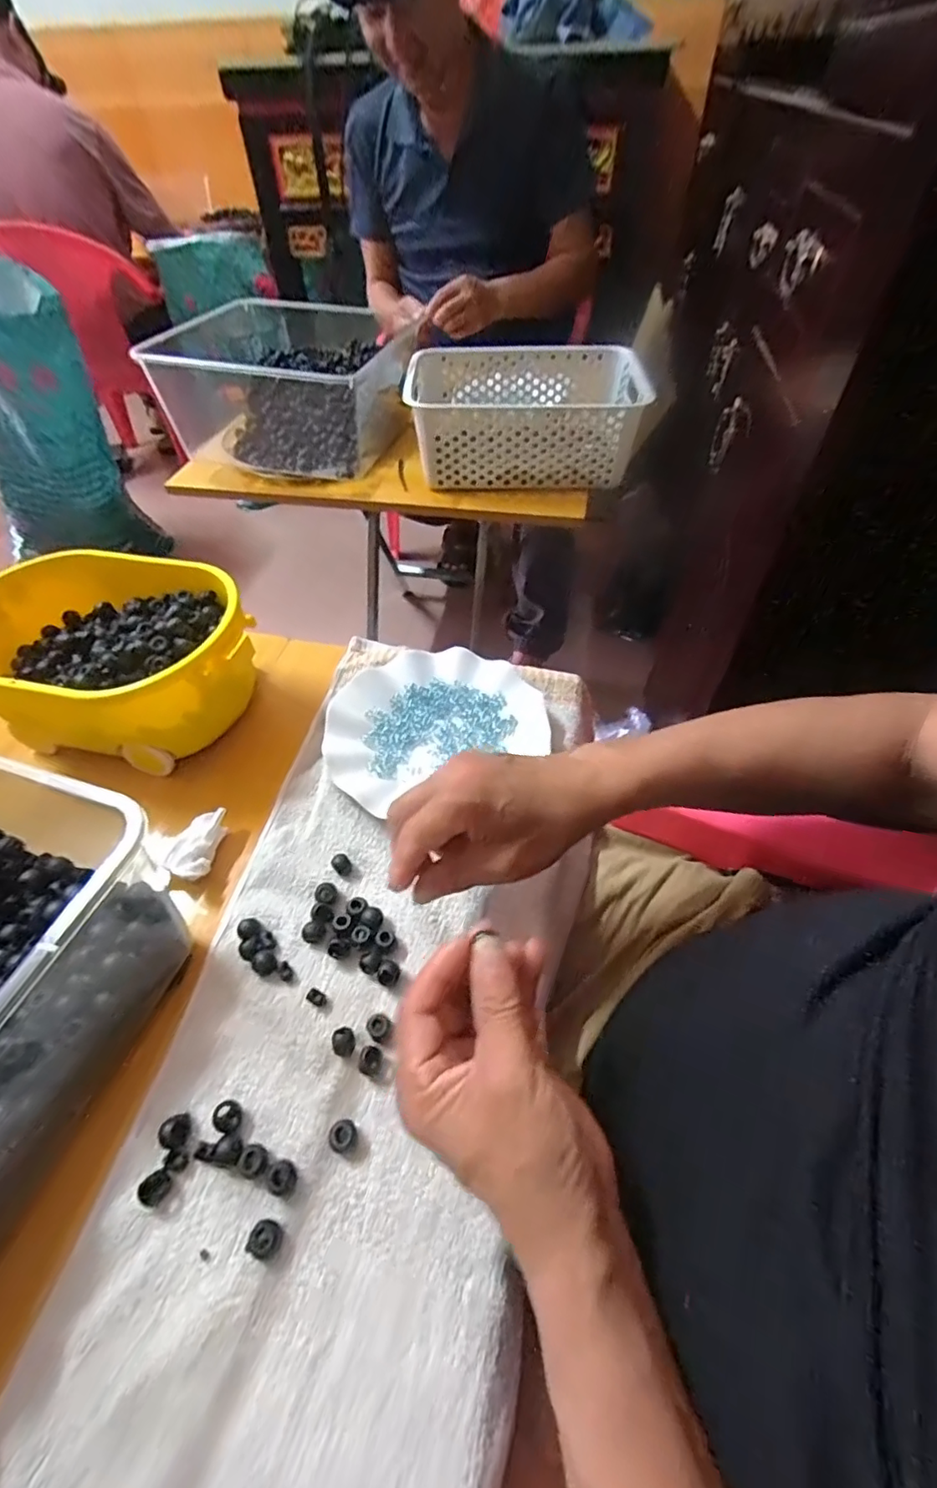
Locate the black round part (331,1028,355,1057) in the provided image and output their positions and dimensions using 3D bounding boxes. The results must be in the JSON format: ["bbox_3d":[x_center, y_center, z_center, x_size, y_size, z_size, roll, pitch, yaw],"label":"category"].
[{"bbox_3d":[-0.075,0.178,0.338,0.014,0.012,0.014,-1,51,2],"label":"black round part"}]

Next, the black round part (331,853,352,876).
[{"bbox_3d":[-0.092,0.087,0.411,0.012,0.008,0.016,-37,58,-25],"label":"black round part"}]

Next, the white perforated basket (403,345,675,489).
[{"bbox_3d":[0.079,-0.453,0.789,0.310,0.106,0.225,-4,51,-1],"label":"white perforated basket"}]

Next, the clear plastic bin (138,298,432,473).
[{"bbox_3d":[-0.255,-0.537,0.840,0.290,0.142,0.314,3,51,5],"label":"clear plastic bin"}]

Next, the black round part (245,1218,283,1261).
[{"bbox_3d":[-0.102,0.248,0.283,0.013,0.010,0.015,15,53,15],"label":"black round part"}]

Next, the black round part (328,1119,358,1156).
[{"bbox_3d":[-0.068,0.214,0.308,0.014,0.012,0.016,14,53,14],"label":"black round part"}]

